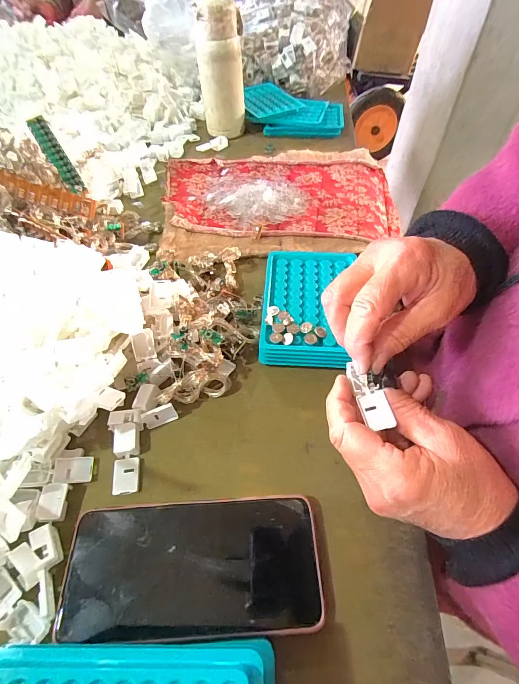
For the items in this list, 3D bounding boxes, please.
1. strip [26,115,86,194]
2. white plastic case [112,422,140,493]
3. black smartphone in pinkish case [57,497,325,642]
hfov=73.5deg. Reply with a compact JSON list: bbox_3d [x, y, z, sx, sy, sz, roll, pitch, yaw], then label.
[{"bbox_3d":[-0.241,-0.221,0.413,0.019,0.013,0.121,-31,79,-22],"label":"strip"},{"bbox_3d":[-0.107,0.093,0.279,0.019,0.013,0.053,-9,54,-5],"label":"white plastic case"},{"bbox_3d":[-0.044,0.146,0.230,0.164,0.011,0.076,0,56,-4],"label":"black smartphone in pinkish case"}]

